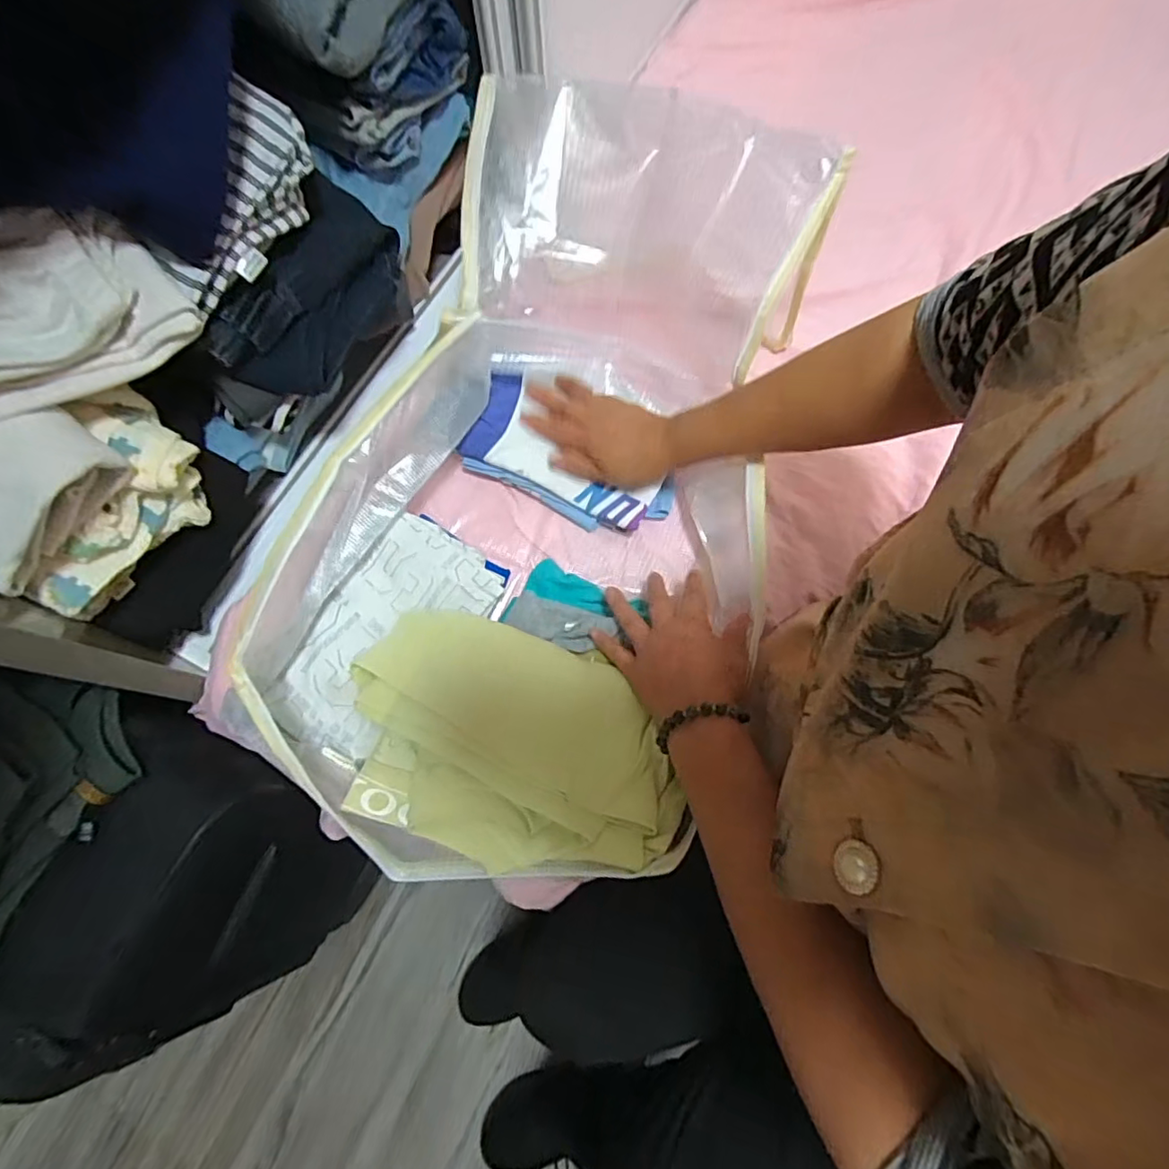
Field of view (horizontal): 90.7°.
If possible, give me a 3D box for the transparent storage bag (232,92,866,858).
[{"bbox_3d":[-0.023,-0.093,0.494,0.345,0.209,0.608,17,74,6],"label":"transparent storage bag"}]

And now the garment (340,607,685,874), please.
[{"bbox_3d":[-0.055,0.116,0.436,0.259,0.049,0.162,17,73,6],"label":"garment"}]

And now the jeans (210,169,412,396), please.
[{"bbox_3d":[-0.247,-0.267,0.537,0.053,0.128,0.217,23,68,39],"label":"jeans"}]

